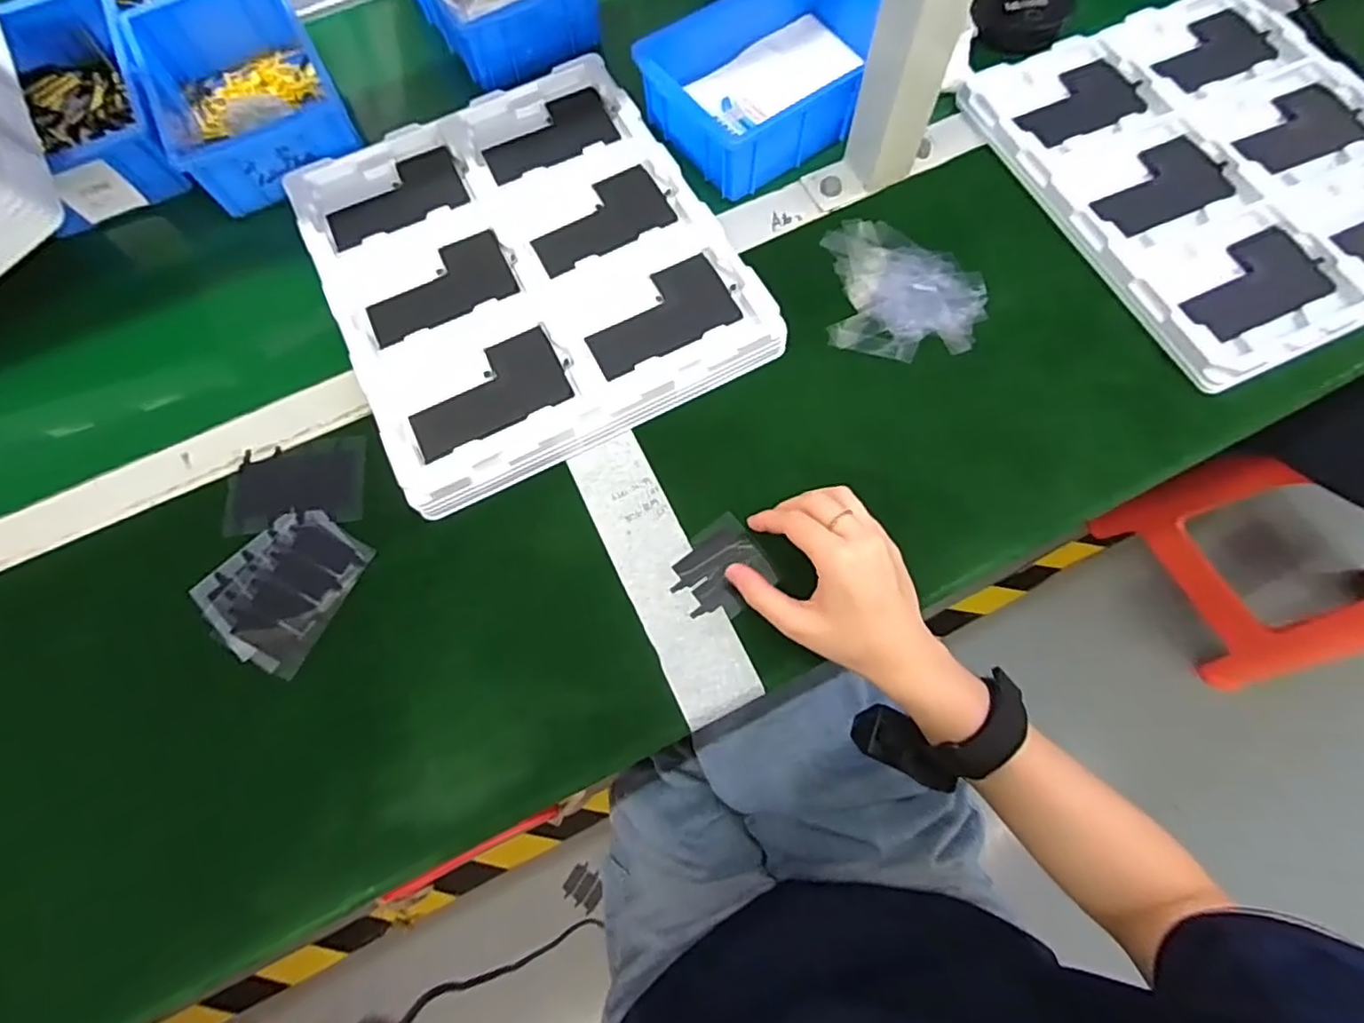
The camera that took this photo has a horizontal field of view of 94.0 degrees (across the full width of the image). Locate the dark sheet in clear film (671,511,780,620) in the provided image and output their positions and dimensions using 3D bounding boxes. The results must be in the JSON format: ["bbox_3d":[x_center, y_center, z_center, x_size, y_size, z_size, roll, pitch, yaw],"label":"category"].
[{"bbox_3d":[0.025,0.038,0.409,0.061,0.004,0.056,-37,73,-9],"label":"dark sheet in clear film"}]

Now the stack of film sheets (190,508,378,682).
[{"bbox_3d":[-0.256,0.048,0.414,0.085,0.007,0.097,35,75,13],"label":"stack of film sheets"}]

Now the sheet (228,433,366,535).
[{"bbox_3d":[-0.265,-0.019,0.439,0.092,0.004,0.063,-8,70,-1],"label":"sheet"}]

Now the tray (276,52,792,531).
[{"bbox_3d":[-0.118,-0.185,0.477,0.272,0.032,0.313,-27,71,-8],"label":"tray"}]

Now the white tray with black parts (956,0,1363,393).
[{"bbox_3d":[0.413,-0.270,0.489,0.267,0.020,0.314,-24,71,-6],"label":"white tray with black parts"}]

